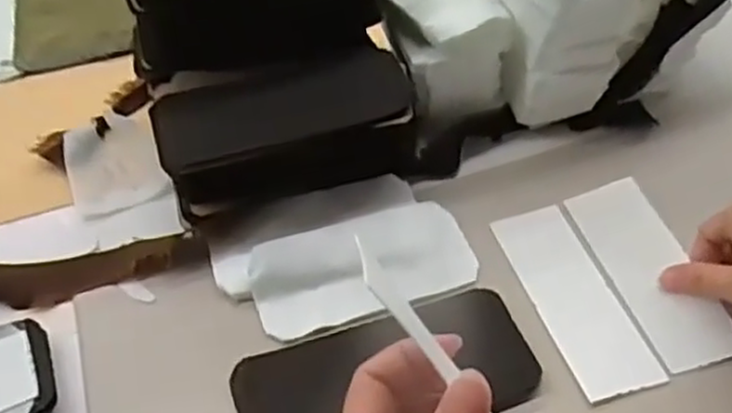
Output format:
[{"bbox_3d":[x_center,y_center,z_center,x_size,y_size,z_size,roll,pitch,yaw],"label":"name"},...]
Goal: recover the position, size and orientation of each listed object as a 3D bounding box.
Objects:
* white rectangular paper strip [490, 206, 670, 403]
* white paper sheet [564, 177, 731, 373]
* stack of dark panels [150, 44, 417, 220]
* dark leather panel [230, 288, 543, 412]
[{"bbox_3d":[0.134,0.057,0.478,0.052,0.004,0.144,-14,49,-9],"label":"white rectangular paper strip"},{"bbox_3d":[0.184,0.039,0.479,0.052,0.004,0.143,-18,49,-2],"label":"white paper sheet"},{"bbox_3d":[-0.053,-0.059,0.543,0.183,0.068,0.094,-13,49,-8],"label":"stack of dark panels"},{"bbox_3d":[0.012,0.103,0.439,0.175,0.008,0.080,-17,54,-9],"label":"dark leather panel"}]

